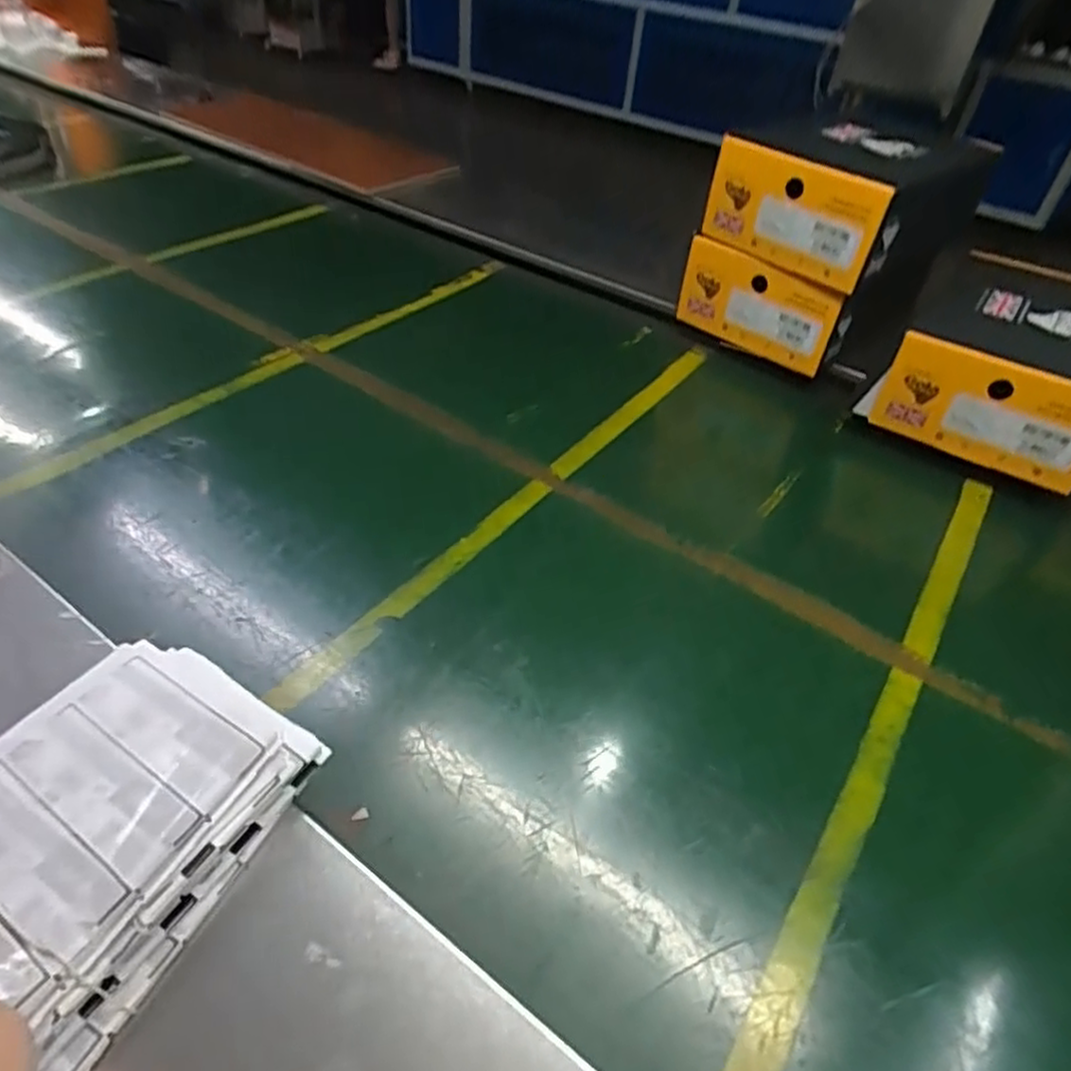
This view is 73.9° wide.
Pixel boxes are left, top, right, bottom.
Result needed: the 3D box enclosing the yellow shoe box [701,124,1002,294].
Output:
[{"bbox_3d":[0.376,-0.408,0.846,0.301,0.105,0.200,-31,54,-32],"label":"yellow shoe box"}]

